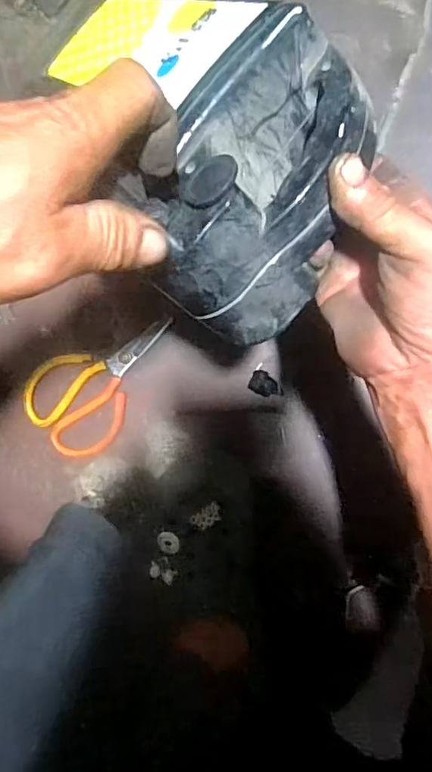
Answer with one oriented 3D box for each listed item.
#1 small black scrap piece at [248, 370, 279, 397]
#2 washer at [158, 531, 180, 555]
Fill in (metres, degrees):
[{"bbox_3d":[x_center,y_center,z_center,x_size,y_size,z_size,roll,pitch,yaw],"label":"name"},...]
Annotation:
[{"bbox_3d":[0.048,-0.002,0.549,0.029,0.004,0.024,25,97,5],"label":"small black scrap piece"},{"bbox_3d":[-0.044,0.147,0.514,0.020,0.006,0.020,-2,78,9],"label":"washer"}]

